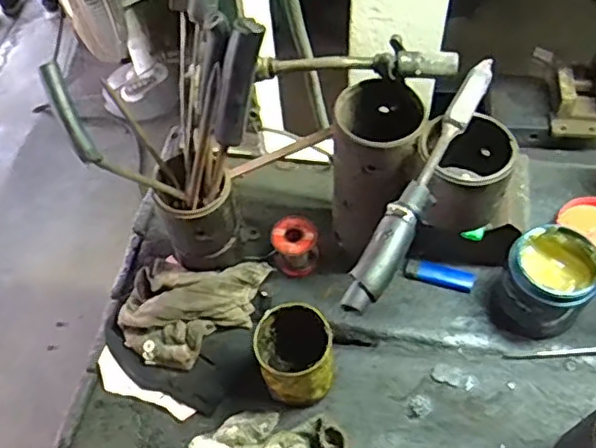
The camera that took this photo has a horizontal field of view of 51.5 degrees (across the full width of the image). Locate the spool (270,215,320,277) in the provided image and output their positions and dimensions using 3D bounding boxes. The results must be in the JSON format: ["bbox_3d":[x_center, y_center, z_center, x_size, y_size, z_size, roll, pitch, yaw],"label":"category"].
[{"bbox_3d":[-0.003,0.026,0.752,0.052,0.057,0.053,-10,55,-3],"label":"spool"}]

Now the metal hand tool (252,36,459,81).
[{"bbox_3d":[0.054,-0.158,0.609,0.199,0.032,0.028,3,55,23],"label":"metal hand tool"}]

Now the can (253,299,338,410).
[{"bbox_3d":[0.000,0.139,0.642,0.078,0.114,0.075,-6,55,0],"label":"can"}]

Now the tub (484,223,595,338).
[{"bbox_3d":[0.266,0.065,0.677,0.091,0.103,0.083,-2,55,3],"label":"tub"}]

